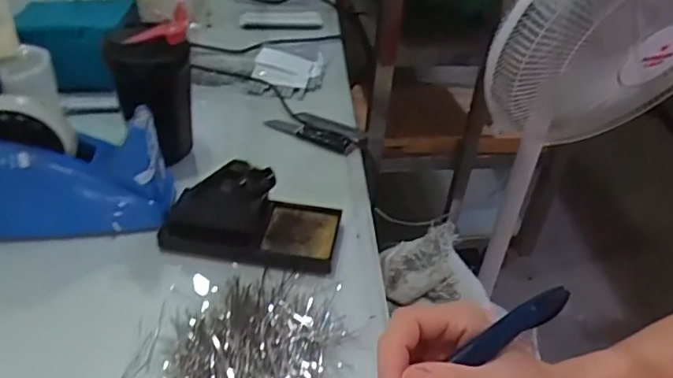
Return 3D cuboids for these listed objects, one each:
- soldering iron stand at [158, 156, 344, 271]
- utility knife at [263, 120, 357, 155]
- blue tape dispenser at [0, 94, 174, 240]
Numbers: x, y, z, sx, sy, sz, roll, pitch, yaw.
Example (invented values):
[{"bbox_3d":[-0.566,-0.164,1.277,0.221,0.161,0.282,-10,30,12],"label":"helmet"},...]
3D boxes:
[{"bbox_3d":[-0.078,0.017,0.505,0.154,0.068,0.073,9,38,5],"label":"soldering iron stand"},{"bbox_3d":[-0.032,-0.066,0.669,0.114,0.012,0.028,22,41,21],"label":"utility knife"},{"bbox_3d":[-0.261,-0.017,0.500,0.202,0.116,0.073,0,38,-7],"label":"blue tape dispenser"}]

